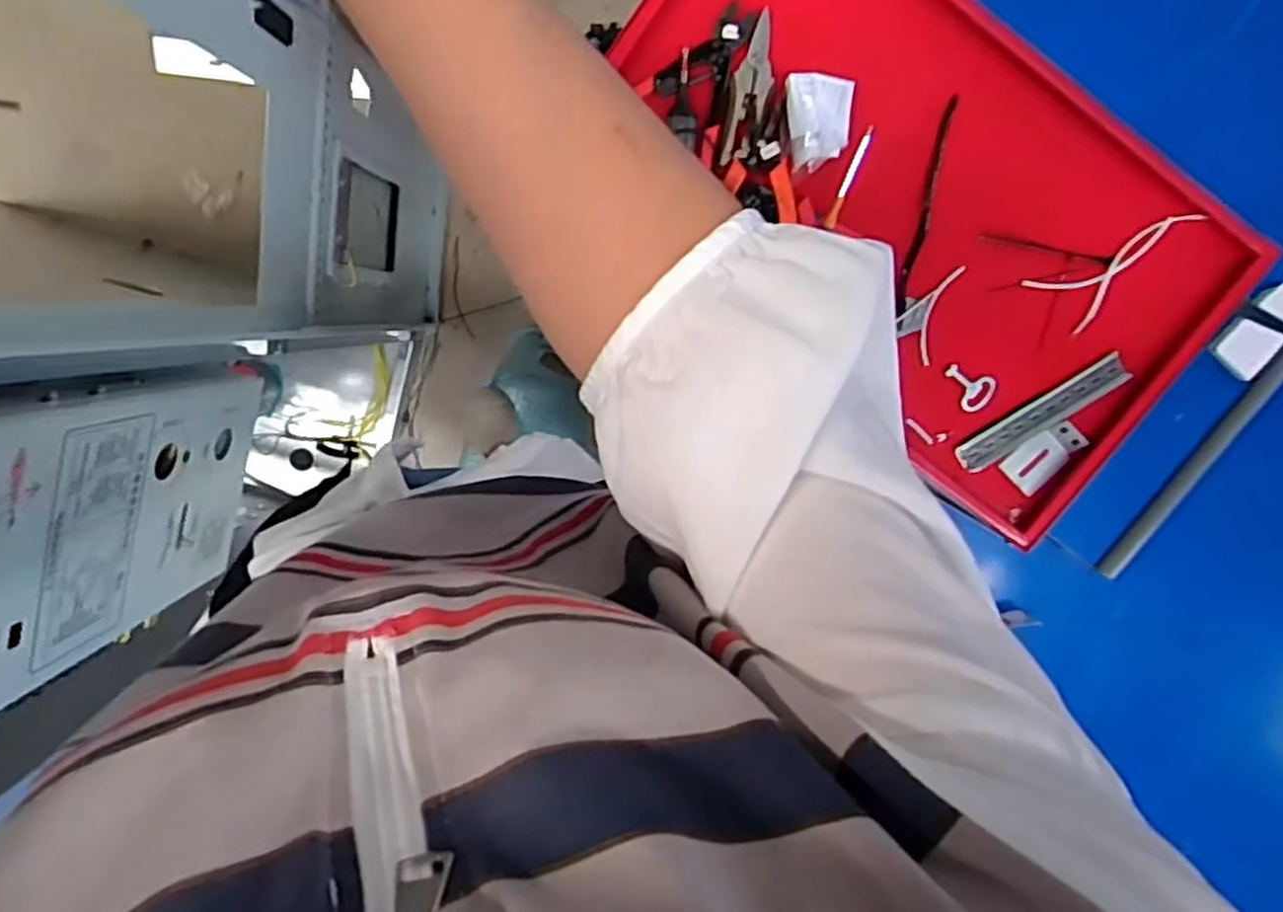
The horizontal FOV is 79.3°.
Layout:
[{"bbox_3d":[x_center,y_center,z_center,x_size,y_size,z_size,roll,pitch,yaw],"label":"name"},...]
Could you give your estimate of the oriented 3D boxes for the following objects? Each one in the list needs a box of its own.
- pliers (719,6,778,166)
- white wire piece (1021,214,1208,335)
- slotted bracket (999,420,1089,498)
[{"bbox_3d":[0.123,-0.395,0.833,0.047,0.013,0.153,10,100,-2],"label":"pliers"},{"bbox_3d":[0.529,-0.221,0.865,0.086,0.016,0.167,44,117,-7],"label":"white wire piece"},{"bbox_3d":[0.493,0.000,0.946,0.055,0.014,0.094,46,104,-1],"label":"slotted bracket"}]

